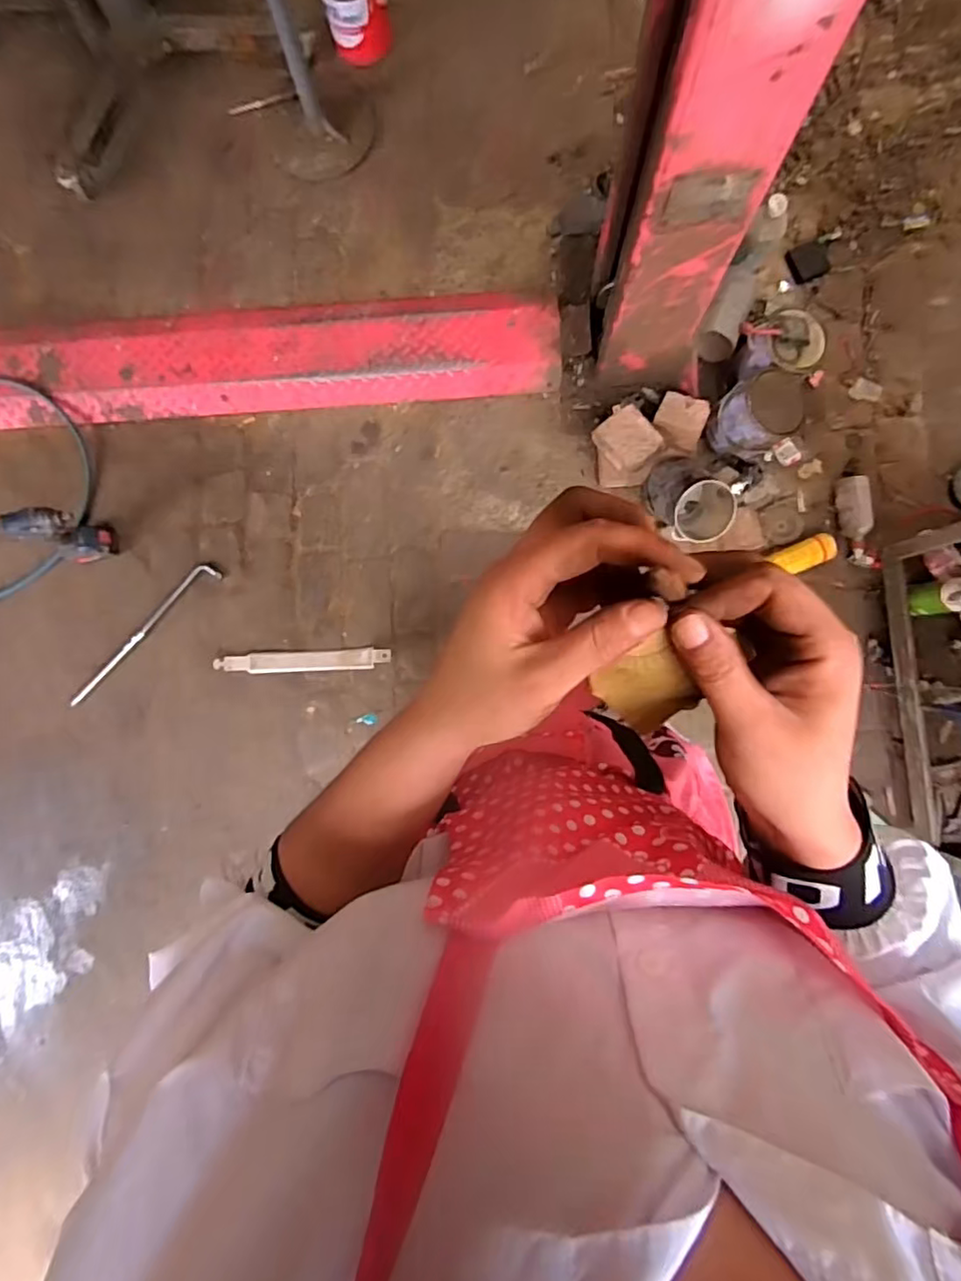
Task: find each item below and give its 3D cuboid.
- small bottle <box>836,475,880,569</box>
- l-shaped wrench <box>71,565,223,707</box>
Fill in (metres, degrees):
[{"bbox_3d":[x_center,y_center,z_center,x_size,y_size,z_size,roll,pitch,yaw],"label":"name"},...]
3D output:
[{"bbox_3d":[0.904,-0.283,1.464,0.068,0.054,0.229,-8,87,4],"label":"small bottle"},{"bbox_3d":[-0.874,-0.018,1.568,0.499,0.019,0.061,-42,85,2],"label":"l-shaped wrench"}]

